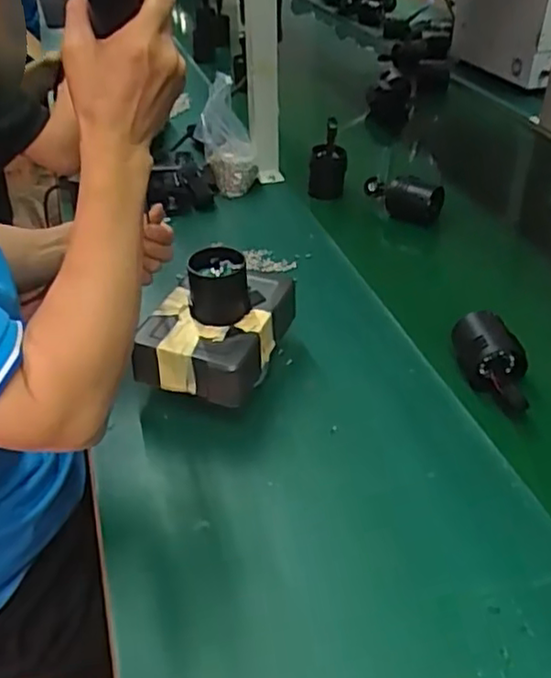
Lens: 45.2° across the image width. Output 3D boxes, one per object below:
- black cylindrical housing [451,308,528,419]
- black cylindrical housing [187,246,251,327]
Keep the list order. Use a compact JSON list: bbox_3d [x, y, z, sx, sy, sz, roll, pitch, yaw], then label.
[{"bbox_3d":[0.218,0.029,0.655,0.049,0.063,0.115,-10,41,-6],"label":"black cylindrical housing"},{"bbox_3d":[-0.054,-0.050,0.624,0.053,0.058,0.053,-3,40,3],"label":"black cylindrical housing"}]

